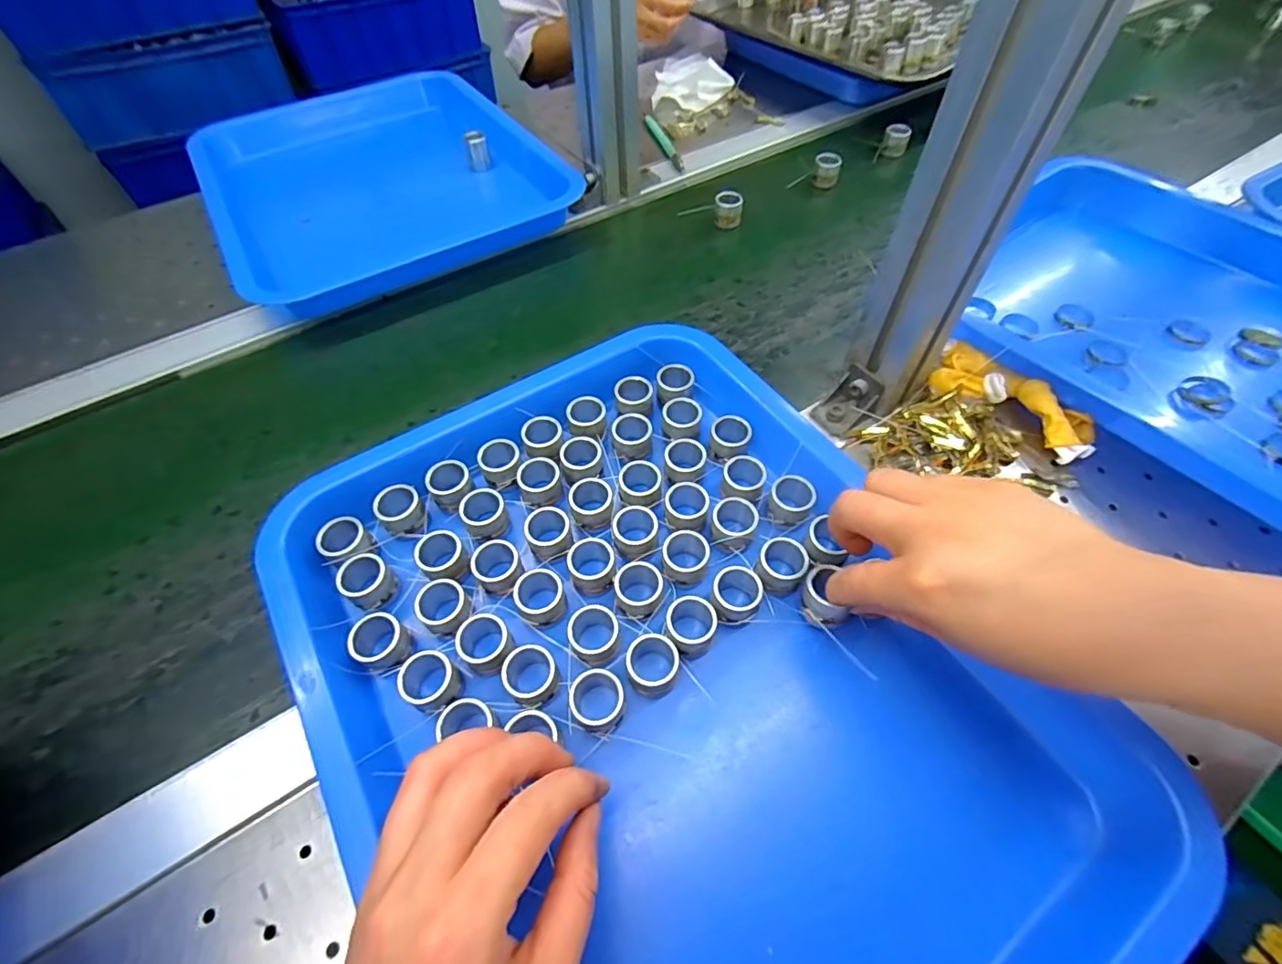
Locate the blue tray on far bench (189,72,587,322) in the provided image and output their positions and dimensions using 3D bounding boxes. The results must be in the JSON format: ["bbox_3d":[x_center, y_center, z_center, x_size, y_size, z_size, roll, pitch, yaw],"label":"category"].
[{"bbox_3d":[-0.273,-0.317,0.564,0.293,0.046,0.362,-28,58,-17],"label":"blue tray on far bench"}]

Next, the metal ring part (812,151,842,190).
[{"bbox_3d":[0.190,-0.317,0.564,0.025,0.027,0.027,10,56,9],"label":"metal ring part"}]

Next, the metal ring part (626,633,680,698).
[{"bbox_3d":[0.006,0.090,0.266,0.025,0.020,0.028,-13,55,-7],"label":"metal ring part"}]

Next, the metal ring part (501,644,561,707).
[{"bbox_3d":[-0.052,0.093,0.266,0.024,0.018,0.025,-1,55,1],"label":"metal ring part"}]

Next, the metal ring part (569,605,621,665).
[{"bbox_3d":[-0.023,0.076,0.276,0.024,0.019,0.023,-1,55,1],"label":"metal ring part"}]

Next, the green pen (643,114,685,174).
[{"bbox_3d":[0.026,-0.376,0.610,0.012,0.009,0.120,-15,55,-8],"label":"green pen"}]

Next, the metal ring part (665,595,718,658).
[{"bbox_3d":[0.026,0.071,0.280,0.025,0.021,0.029,13,56,11],"label":"metal ring part"}]

